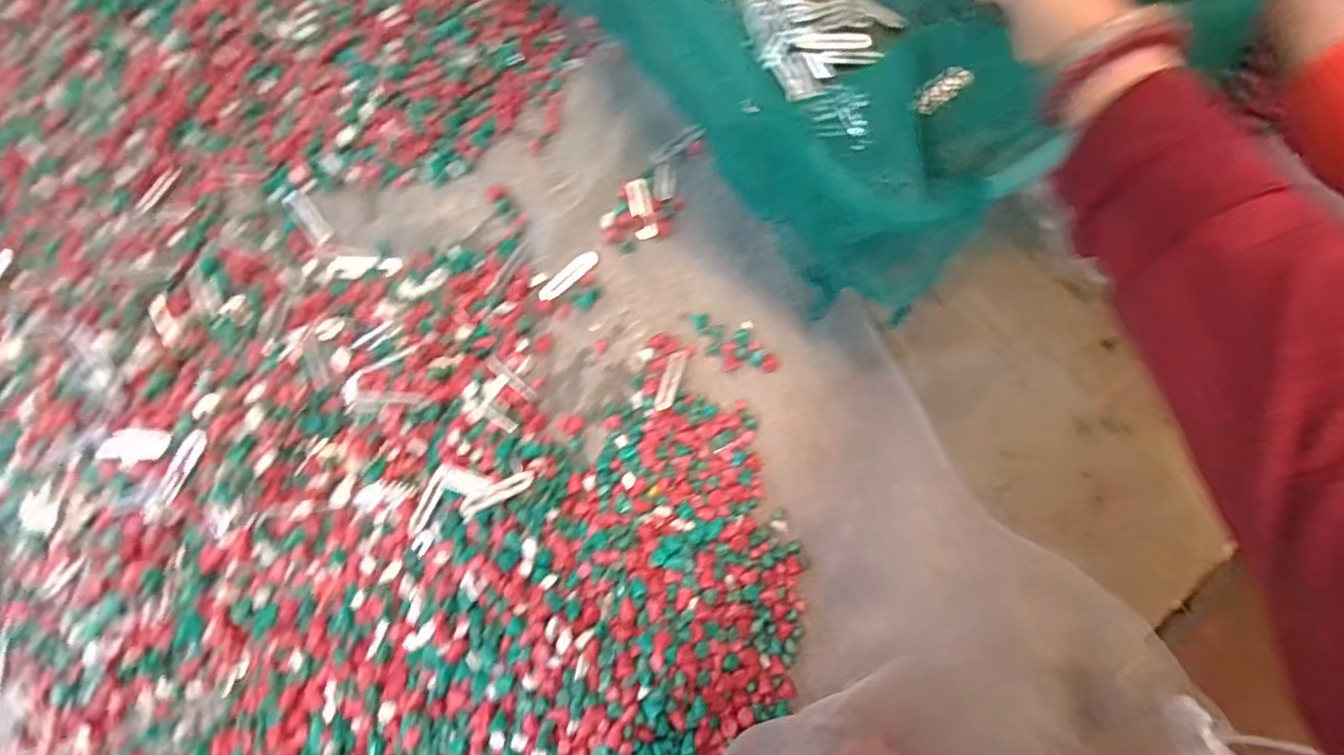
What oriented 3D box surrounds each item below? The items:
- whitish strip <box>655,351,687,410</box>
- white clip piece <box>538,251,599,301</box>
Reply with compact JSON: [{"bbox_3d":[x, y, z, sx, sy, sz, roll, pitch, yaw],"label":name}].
[{"bbox_3d":[0.000,0.002,0.528,0.014,0.004,0.058,19,67,2],"label":"whitish strip"},{"bbox_3d":[-0.096,-0.093,0.549,0.065,0.010,0.015,-43,83,-8],"label":"white clip piece"}]

